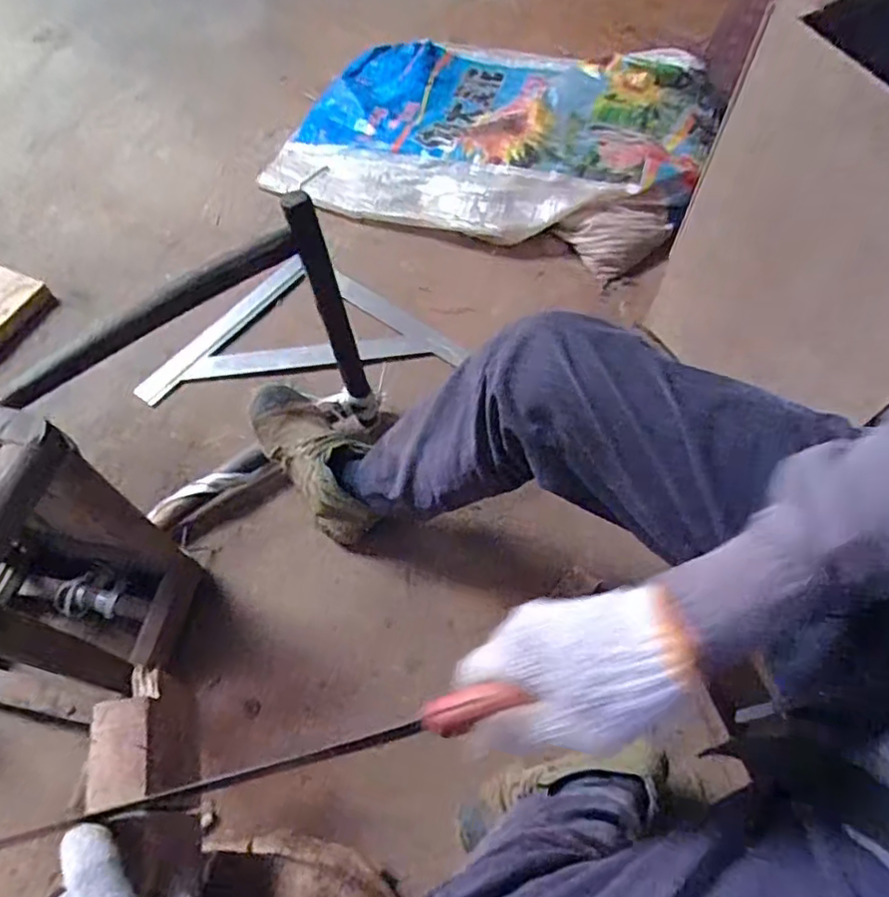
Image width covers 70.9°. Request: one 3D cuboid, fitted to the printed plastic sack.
[{"bbox_3d":[0.103,-0.628,1.214,0.787,0.122,0.486,16,61,7],"label":"printed plastic sack"}]

